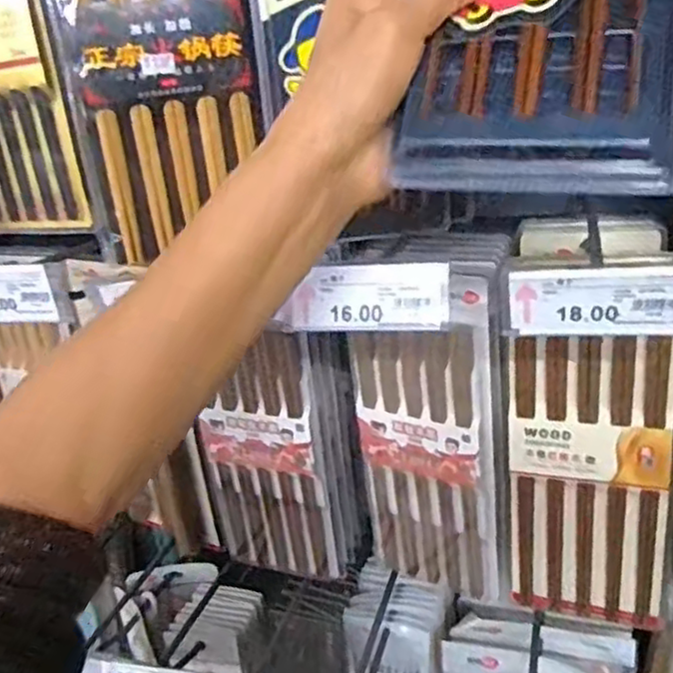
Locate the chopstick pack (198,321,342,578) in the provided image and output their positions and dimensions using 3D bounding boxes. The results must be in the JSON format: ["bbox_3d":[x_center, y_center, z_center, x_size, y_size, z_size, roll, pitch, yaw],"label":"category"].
[{"bbox_3d":[-0.067,0.109,0.619,0.117,0.243,0.030,3,22,22],"label":"chopstick pack"}]

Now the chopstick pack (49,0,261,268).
[{"bbox_3d":[-0.122,-0.210,0.453,0.121,0.283,0.018,-7,20,-4],"label":"chopstick pack"}]

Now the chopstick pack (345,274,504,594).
[{"bbox_3d":[0.072,0.088,0.565,0.114,0.275,0.022,6,23,30],"label":"chopstick pack"}]

